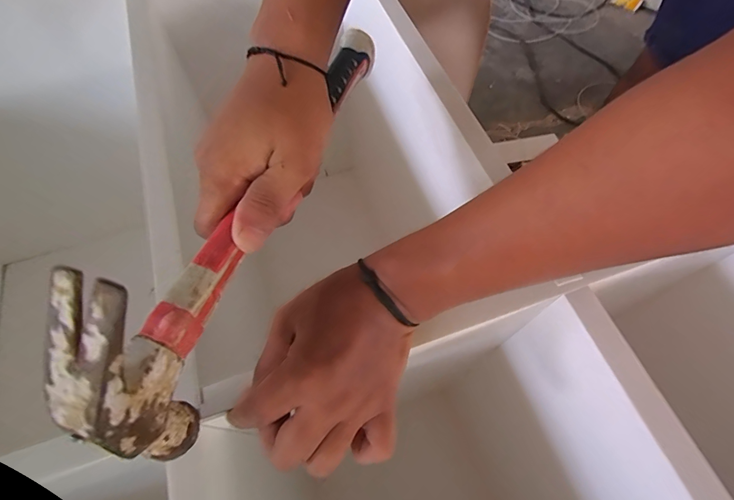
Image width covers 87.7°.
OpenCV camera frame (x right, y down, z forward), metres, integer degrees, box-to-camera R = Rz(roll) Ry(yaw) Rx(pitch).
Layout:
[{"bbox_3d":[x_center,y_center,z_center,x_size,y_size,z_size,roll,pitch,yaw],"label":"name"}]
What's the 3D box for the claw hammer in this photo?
[{"bbox_3d":[-0.061,-0.043,0.244,0.025,0.120,0.315,17,57,9],"label":"claw hammer"}]

